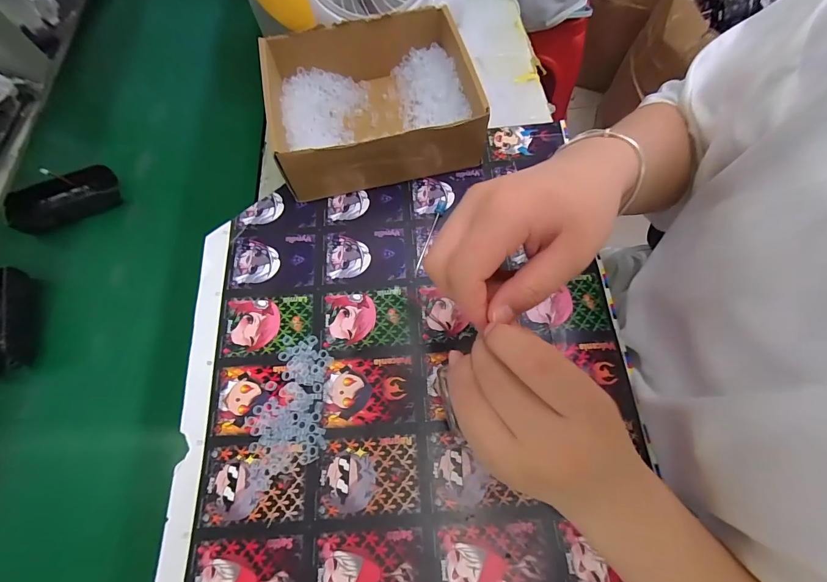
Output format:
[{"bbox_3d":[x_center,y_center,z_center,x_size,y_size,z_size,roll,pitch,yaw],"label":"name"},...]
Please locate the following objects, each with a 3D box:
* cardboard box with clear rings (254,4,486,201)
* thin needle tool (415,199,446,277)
[{"bbox_3d":[-0.046,-0.200,0.391,0.206,0.072,0.163,-14,69,-3],"label":"cardboard box with clear rings"},{"bbox_3d":[0.019,-0.057,0.370,0.009,0.009,0.092,16,70,8],"label":"thin needle tool"}]

